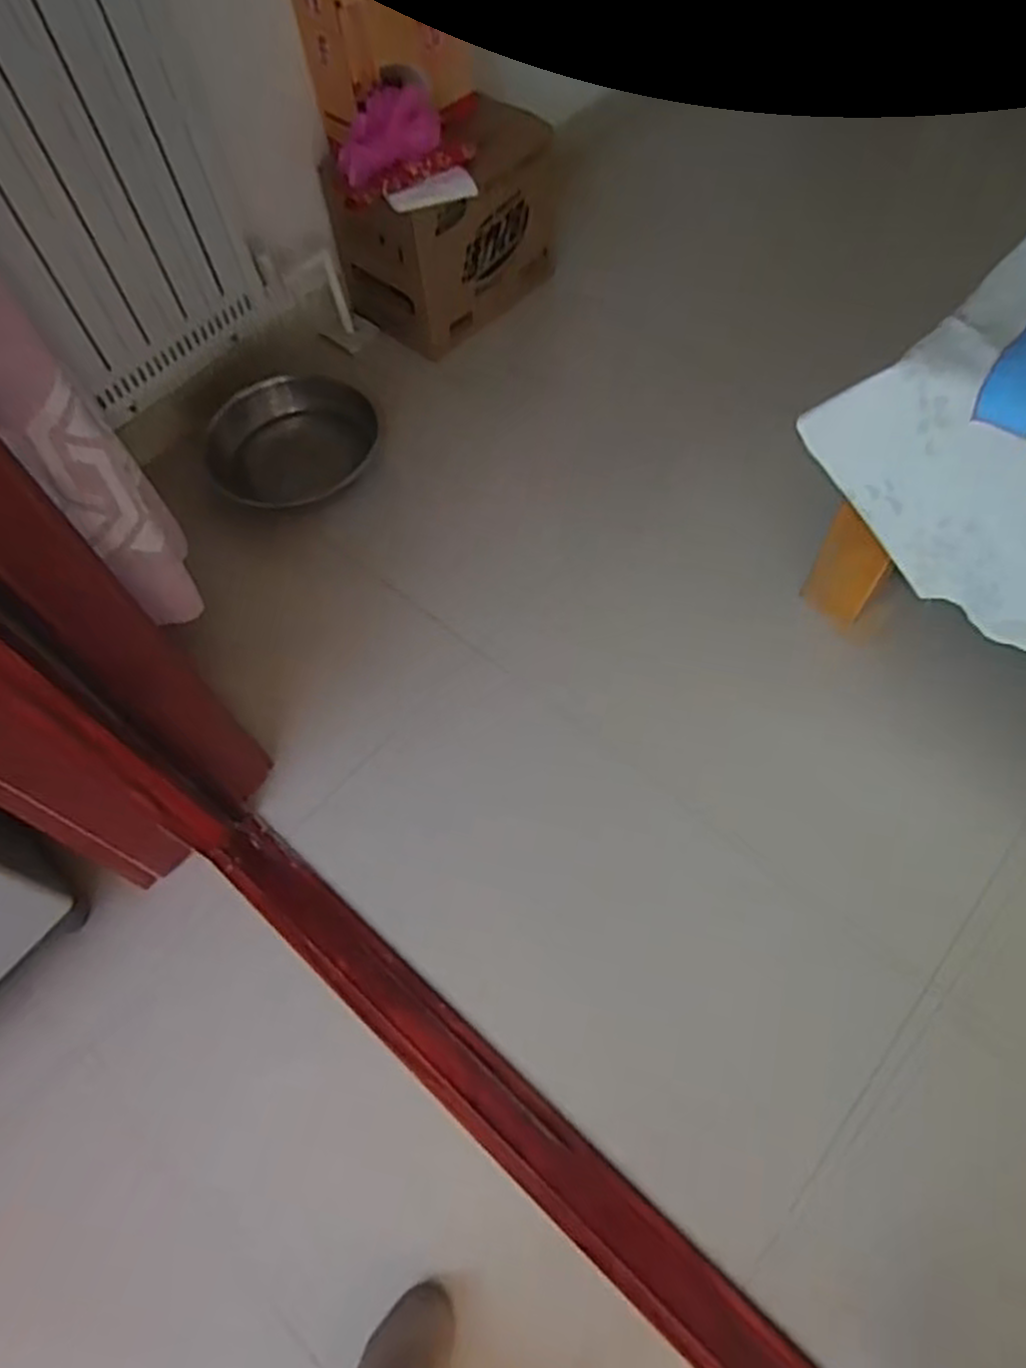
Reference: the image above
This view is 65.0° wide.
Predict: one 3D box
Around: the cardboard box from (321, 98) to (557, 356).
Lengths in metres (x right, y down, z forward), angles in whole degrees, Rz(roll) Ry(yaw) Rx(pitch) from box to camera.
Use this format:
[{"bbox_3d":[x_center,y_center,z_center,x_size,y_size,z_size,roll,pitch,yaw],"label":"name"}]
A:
[{"bbox_3d":[-0.136,-0.932,1.639,0.432,0.321,0.246,-39,66,-16],"label":"cardboard box"}]

